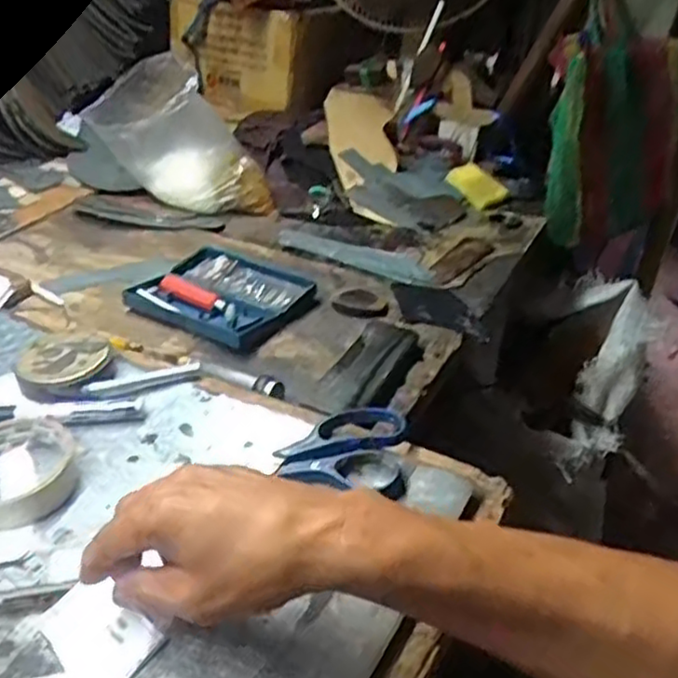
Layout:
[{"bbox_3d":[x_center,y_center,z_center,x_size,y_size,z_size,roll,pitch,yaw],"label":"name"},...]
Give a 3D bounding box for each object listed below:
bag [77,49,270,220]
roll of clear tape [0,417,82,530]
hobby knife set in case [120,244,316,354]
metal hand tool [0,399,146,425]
[{"bbox_3d":[-0.196,-0.232,0.920,0.139,0.231,0.120,-37,44,4],"label":"bag"},{"bbox_3d":[-0.224,0.090,0.485,0.084,0.022,0.084,3,36,-2],"label":"roll of clear tape"},{"bbox_3d":[-0.117,-0.050,0.727,0.155,0.016,0.138,23,40,25],"label":"hobby knife set in case"},{"bbox_3d":[-0.216,0.059,0.537,0.129,0.018,0.021,1,36,-5],"label":"metal hand tool"}]

